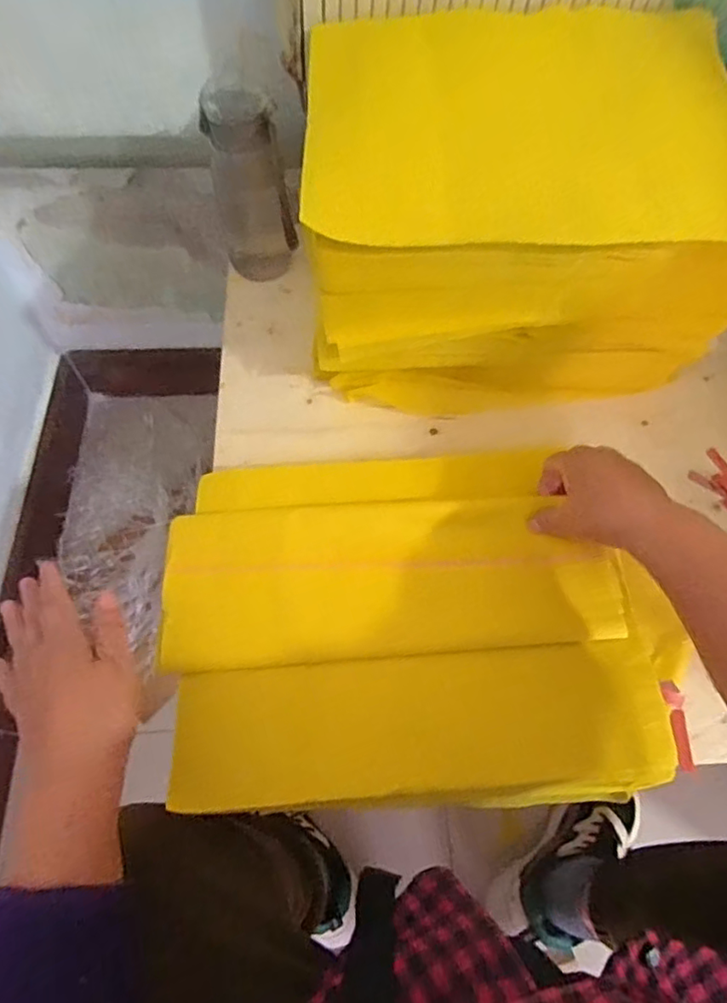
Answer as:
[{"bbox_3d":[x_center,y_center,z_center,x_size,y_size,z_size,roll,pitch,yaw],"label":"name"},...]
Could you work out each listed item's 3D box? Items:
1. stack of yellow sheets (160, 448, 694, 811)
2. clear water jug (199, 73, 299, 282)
[{"bbox_3d":[0.049,0.089,0.457,0.397,0.044,0.272,-1,63,-3],"label":"stack of yellow sheets"},{"bbox_3d":[-0.114,-0.313,0.578,0.071,0.190,0.067,-10,63,-8],"label":"clear water jug"}]

